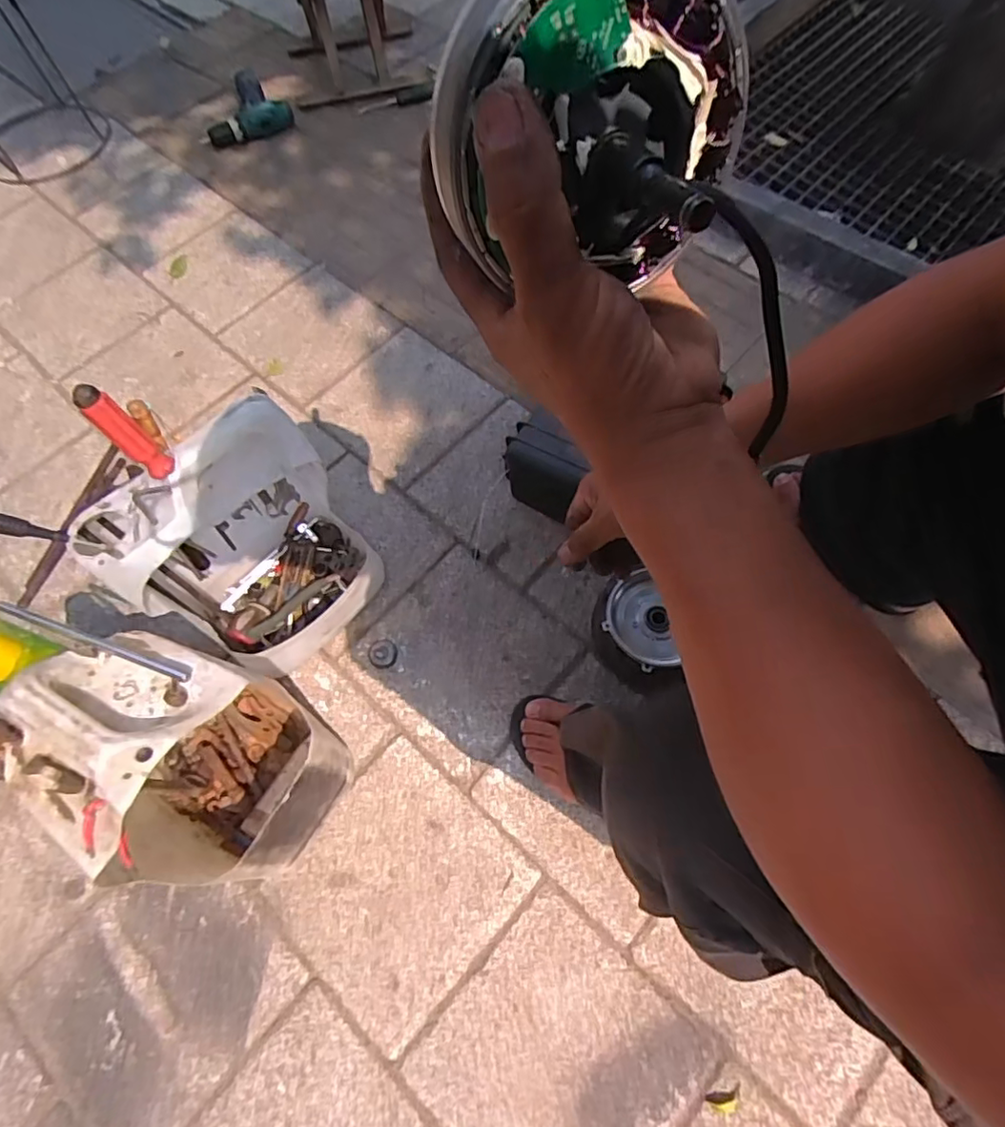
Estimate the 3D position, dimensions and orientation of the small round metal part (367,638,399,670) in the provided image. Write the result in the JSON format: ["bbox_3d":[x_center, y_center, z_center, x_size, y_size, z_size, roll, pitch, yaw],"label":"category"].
[{"bbox_3d":[-0.164,0.123,0.817,0.040,0.007,0.041,-1,65,2],"label":"small round metal part"}]

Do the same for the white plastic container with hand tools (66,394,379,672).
[{"bbox_3d":[-0.291,-0.019,0.690,0.225,0.335,0.182,-37,70,-15],"label":"white plastic container with hand tools"}]

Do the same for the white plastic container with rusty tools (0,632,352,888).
[{"bbox_3d":[-0.306,0.213,0.602,0.202,0.347,0.190,19,68,11],"label":"white plastic container with rusty tools"}]

